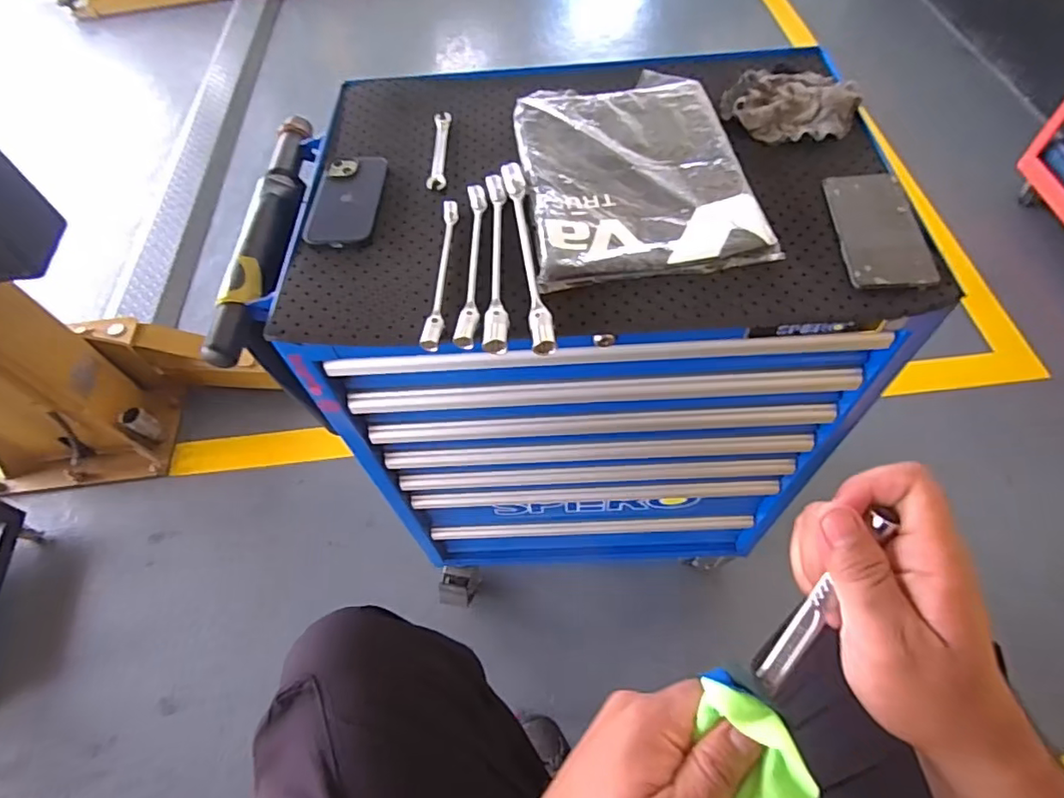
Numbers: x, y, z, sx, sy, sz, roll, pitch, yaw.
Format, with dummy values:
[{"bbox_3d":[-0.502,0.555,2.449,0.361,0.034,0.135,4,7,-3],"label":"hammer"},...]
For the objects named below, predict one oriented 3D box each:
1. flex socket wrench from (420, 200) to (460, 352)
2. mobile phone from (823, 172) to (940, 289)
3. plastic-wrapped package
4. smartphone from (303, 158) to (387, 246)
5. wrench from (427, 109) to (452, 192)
[{"bbox_3d":[-0.093,-0.137,0.591,0.019,0.013,0.209,-1,58,5],"label":"flex socket wrench"},{"bbox_3d":[0.352,-0.174,0.581,0.076,0.014,0.164,-3,57,14],"label":"mobile phone"},{"bbox_3d":[0.110,-0.265,0.651,0.235,0.022,0.325,-7,57,-1],"label":"plastic-wrapped package"},{"bbox_3d":[-0.216,-0.240,0.667,0.078,0.016,0.155,0,58,5],"label":"smartphone"},{"bbox_3d":[-0.115,-0.312,0.708,0.023,0.006,0.151,-4,58,3],"label":"wrench"}]

